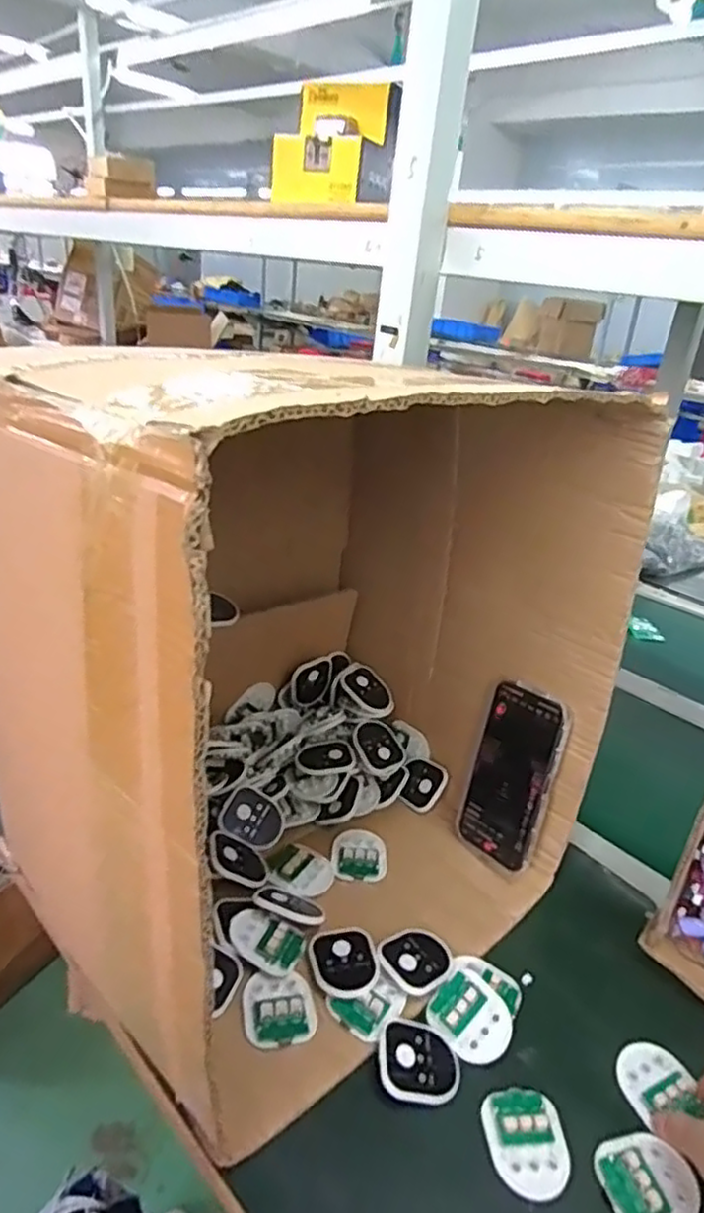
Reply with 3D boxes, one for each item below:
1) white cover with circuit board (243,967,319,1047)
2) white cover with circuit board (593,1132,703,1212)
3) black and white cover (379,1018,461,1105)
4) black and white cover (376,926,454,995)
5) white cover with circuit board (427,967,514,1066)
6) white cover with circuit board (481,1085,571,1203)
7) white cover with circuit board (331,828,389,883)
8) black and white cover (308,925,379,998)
[{"bbox_3d":[-0.051,0.283,0.483,0.051,0.005,0.055,0,28,-11],"label":"white cover with circuit board"},{"bbox_3d":[0.181,0.352,0.413,0.055,0.007,0.050,-6,29,-22],"label":"white cover with circuit board"},{"bbox_3d":[0.046,0.312,0.465,0.055,0.010,0.055,15,33,-12],"label":"black and white cover"},{"bbox_3d":[0.050,0.272,0.526,0.058,0.005,0.050,-17,35,-38],"label":"black and white cover"},{"bbox_3d":[0.088,0.299,0.494,0.050,0.012,0.058,-35,57,-24],"label":"white cover with circuit board"},{"bbox_3d":[0.112,0.337,0.429,0.050,0.006,0.059,1,27,-9],"label":"white cover with circuit board"},{"bbox_3d":[0.007,0.228,0.622,0.050,0.008,0.052,5,27,-2],"label":"white cover with circuit board"},{"bbox_3d":[-0.007,0.269,0.517,0.050,0.006,0.058,0,28,-12],"label":"black and white cover"}]

